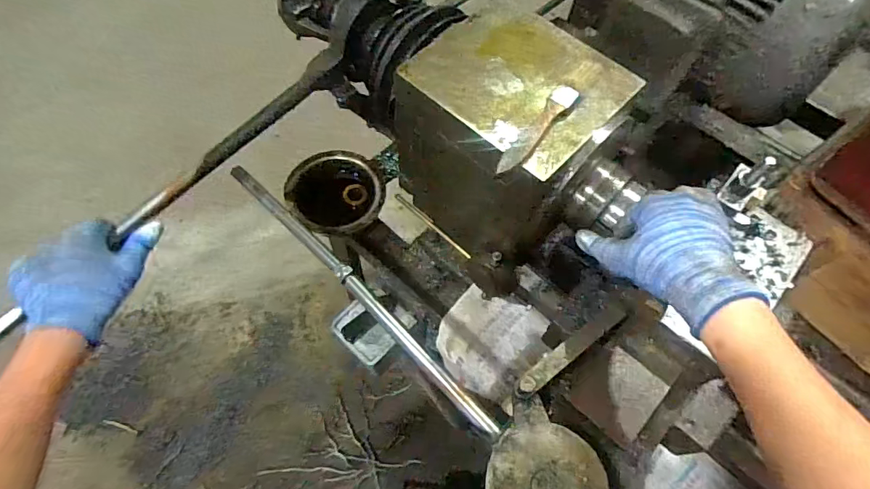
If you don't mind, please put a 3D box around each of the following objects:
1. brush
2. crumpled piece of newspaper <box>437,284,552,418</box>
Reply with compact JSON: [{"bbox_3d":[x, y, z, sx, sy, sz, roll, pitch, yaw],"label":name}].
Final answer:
[{"bbox_3d":[0.084,-0.096,0.395,0.019,0.006,0.108,36,66,15],"label":"brush"},{"bbox_3d":[0.067,0.120,0.636,0.104,0.040,0.128,38,103,19],"label":"crumpled piece of newspaper"}]

